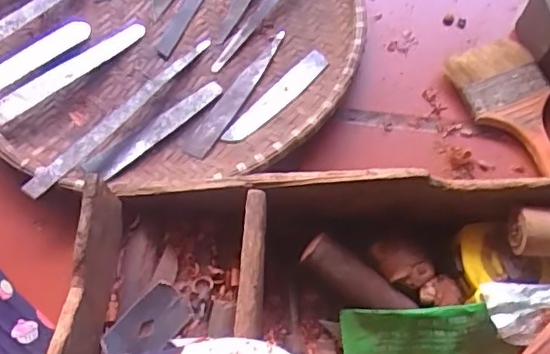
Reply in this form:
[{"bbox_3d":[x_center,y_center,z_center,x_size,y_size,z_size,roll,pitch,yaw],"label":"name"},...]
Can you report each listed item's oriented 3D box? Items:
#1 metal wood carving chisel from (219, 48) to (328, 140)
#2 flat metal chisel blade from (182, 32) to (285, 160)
[{"bbox_3d":[0.000,-0.068,0.488,0.111,0.008,0.029,-43,68,-13],"label":"metal wood carving chisel"},{"bbox_3d":[-0.033,-0.072,0.486,0.022,0.009,0.135,29,69,13],"label":"flat metal chisel blade"}]

